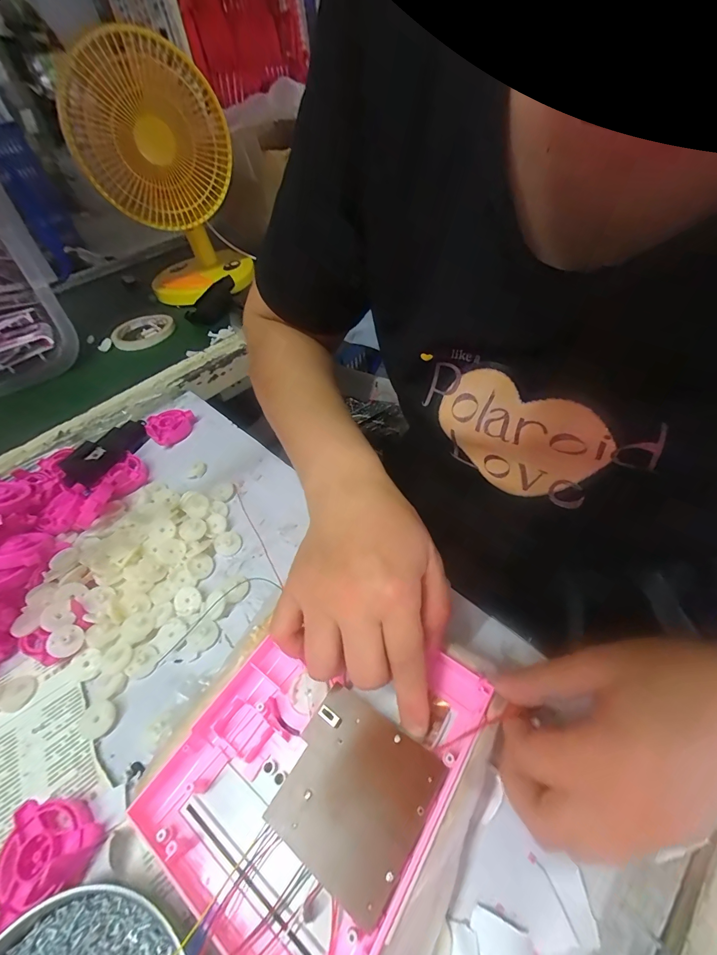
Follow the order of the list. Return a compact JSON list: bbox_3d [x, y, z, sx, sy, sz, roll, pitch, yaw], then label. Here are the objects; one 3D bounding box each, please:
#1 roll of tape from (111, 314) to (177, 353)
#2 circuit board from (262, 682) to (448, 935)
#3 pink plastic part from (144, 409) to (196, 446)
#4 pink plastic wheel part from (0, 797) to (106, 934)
[{"bbox_3d":[-0.362,-0.244,0.641,0.100,0.017,0.100,-4,48,4],"label":"roll of tape"},{"bbox_3d":[-0.003,0.162,0.200,0.072,0.005,0.072,25,56,26],"label":"circuit board"},{"bbox_3d":[-0.226,-0.064,0.463,0.053,0.021,0.049,-24,50,-14],"label":"pink plastic part"},{"bbox_3d":[-0.176,0.212,0.216,0.055,0.024,0.050,-4,48,4],"label":"pink plastic wheel part"}]

